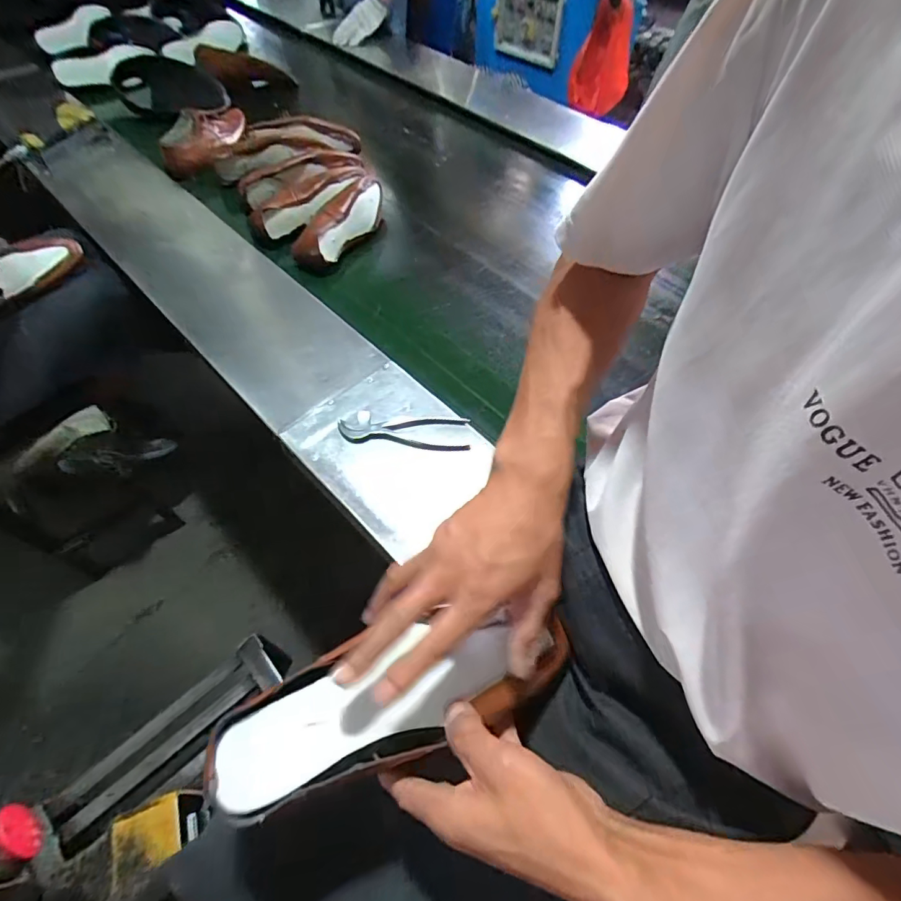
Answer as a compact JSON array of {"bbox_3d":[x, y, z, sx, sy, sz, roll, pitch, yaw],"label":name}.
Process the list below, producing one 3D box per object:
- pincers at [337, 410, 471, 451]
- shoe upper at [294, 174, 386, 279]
[{"bbox_3d":[-0.070,-0.029,0.735,0.191,0.021,0.061,2,56,-1],"label":"pincers"},{"bbox_3d":[-0.232,-0.475,1.016,0.120,0.099,0.263,30,60,17],"label":"shoe upper"}]

